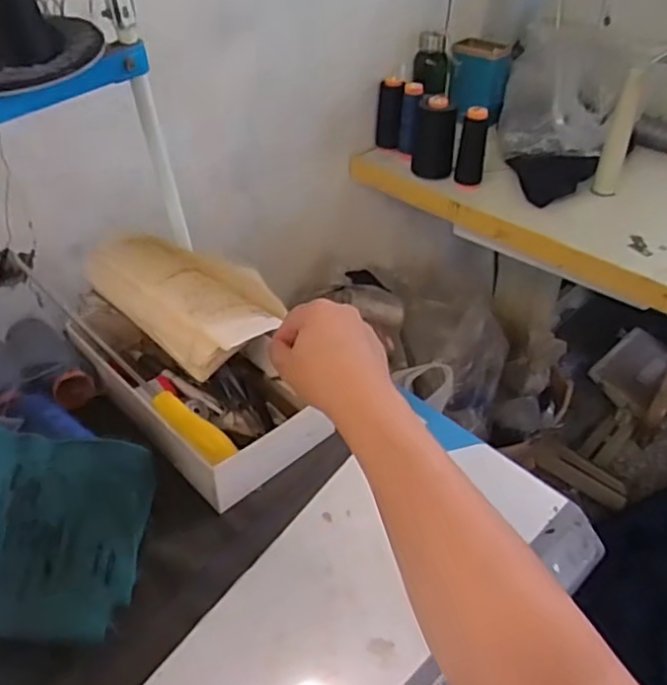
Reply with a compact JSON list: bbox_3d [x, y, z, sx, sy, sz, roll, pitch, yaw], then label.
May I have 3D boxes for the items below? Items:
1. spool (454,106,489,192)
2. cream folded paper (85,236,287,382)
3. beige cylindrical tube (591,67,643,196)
[{"bbox_3d":[0.201,-0.280,0.932,0.040,0.116,0.034,9,41,11],"label":"spool"},{"bbox_3d":[-0.145,-0.055,0.625,0.108,0.053,0.207,-33,50,-33],"label":"cream folded paper"},{"bbox_3d":[0.406,-0.296,0.913,0.035,0.166,0.042,16,42,18],"label":"beige cylindrical tube"}]

